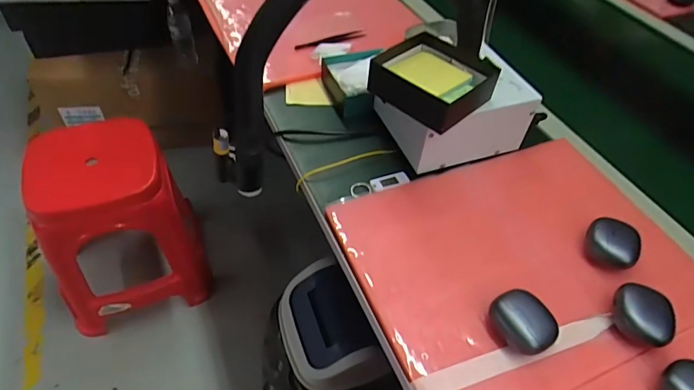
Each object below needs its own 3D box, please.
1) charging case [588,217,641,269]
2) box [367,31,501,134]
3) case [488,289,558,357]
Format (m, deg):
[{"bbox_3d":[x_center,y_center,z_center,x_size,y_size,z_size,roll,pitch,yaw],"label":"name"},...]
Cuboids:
[{"bbox_3d":[0.270,0.047,0.446,0.051,0.026,0.041,39,55,25],"label":"charging case"},{"bbox_3d":[0.091,-0.128,0.488,0.114,0.040,0.121,-35,60,-31],"label":"box"},{"bbox_3d":[0.157,0.111,0.393,0.040,0.025,0.054,-19,53,-21],"label":"case"}]

